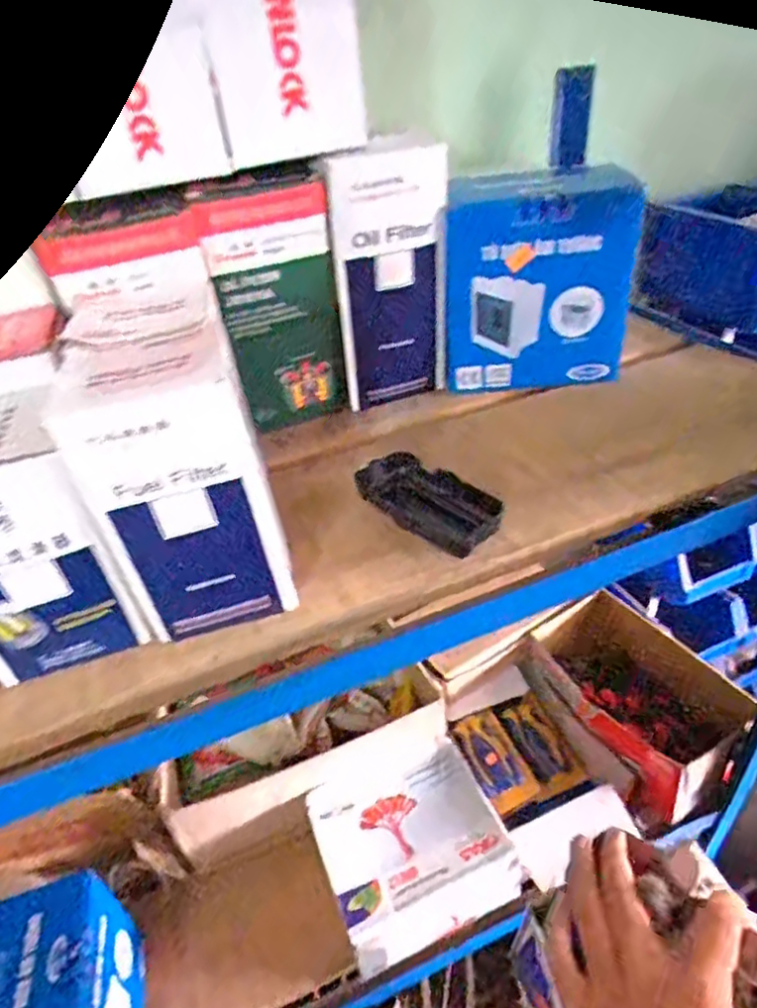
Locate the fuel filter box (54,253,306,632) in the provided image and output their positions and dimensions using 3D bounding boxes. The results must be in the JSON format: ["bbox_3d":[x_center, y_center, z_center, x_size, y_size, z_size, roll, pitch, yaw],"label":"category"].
[{"bbox_3d":[-0.114,-0.016,0.369,0.092,0.151,0.102,-14,37,-10],"label":"fuel filter box"}]

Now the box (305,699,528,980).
[{"bbox_3d":[0.033,0.380,0.723,0.198,0.071,0.207,-19,38,-16],"label":"box"}]

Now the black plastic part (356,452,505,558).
[{"bbox_3d":[0.030,-0.005,0.434,0.045,0.027,0.112,-34,44,-31],"label":"black plastic part"}]

